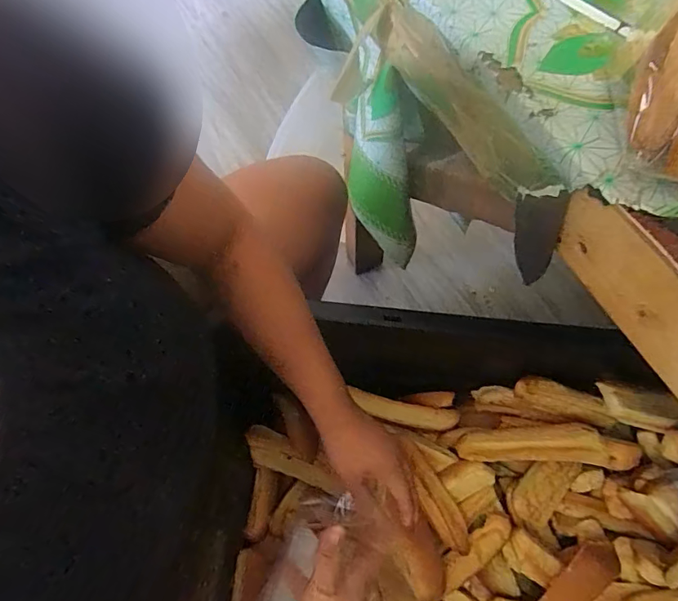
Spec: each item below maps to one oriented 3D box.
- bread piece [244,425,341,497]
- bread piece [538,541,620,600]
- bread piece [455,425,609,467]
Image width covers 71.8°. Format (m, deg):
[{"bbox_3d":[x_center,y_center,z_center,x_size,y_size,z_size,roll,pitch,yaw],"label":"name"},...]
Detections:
[{"bbox_3d":[-0.058,0.204,0.590,0.132,0.030,0.043,24,69,12],"label":"bread piece"},{"bbox_3d":[0.227,0.301,0.473,0.031,0.024,0.138,41,92,18],"label":"bread piece"},{"bbox_3d":[0.215,0.165,0.533,0.153,0.033,0.037,-7,65,19],"label":"bread piece"}]

